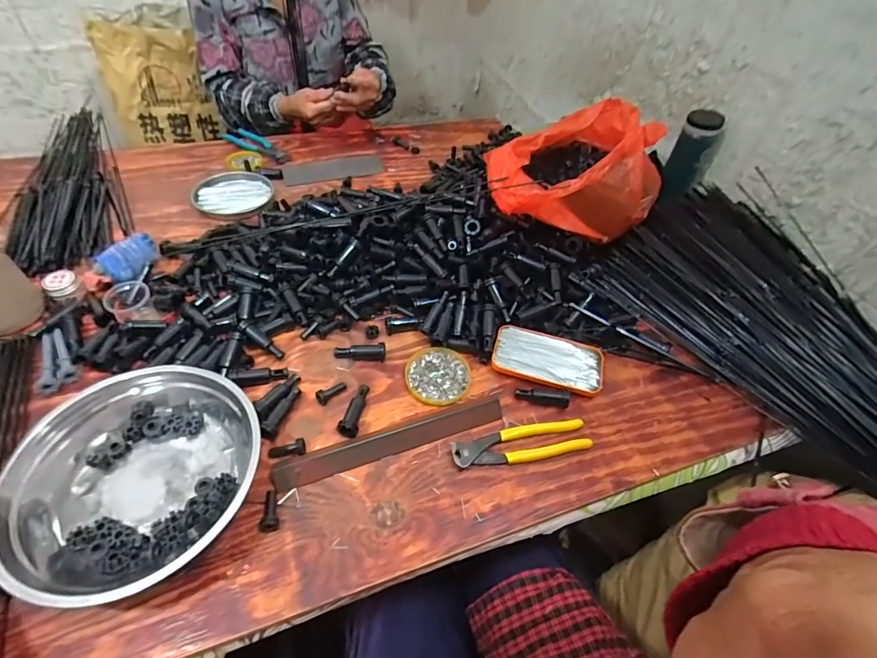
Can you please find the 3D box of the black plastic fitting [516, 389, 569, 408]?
[{"bbox_3d":[0.132,0.086,0.549,0.067,0.016,0.018,4,48,14],"label":"black plastic fitting"}]

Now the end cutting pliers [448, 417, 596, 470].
[{"bbox_3d":[0.097,0.132,0.505,0.163,0.018,0.039,-7,51,-11],"label":"end cutting pliers"}]

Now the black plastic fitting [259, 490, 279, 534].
[{"bbox_3d":[-0.170,0.184,0.437,0.017,0.020,0.043,-8,39,-12],"label":"black plastic fitting"}]

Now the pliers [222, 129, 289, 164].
[{"bbox_3d":[-0.379,-0.383,0.912,0.160,0.024,0.057,28,52,17],"label":"pliers"}]

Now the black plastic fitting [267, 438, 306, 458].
[{"bbox_3d":[-0.168,0.132,0.481,0.041,0.013,0.018,-6,51,-10],"label":"black plastic fitting"}]

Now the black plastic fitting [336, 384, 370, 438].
[{"bbox_3d":[-0.099,0.092,0.515,0.021,0.018,0.072,10,50,3],"label":"black plastic fitting"}]

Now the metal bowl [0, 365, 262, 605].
[{"bbox_3d":[-0.286,0.144,0.423,0.219,0.066,0.199,-33,60,-28],"label":"metal bowl"}]

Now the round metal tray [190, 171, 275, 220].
[{"bbox_3d":[-0.373,-0.243,0.787,0.135,0.022,0.135,3,50,-3],"label":"round metal tray"}]

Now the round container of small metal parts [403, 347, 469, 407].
[{"bbox_3d":[0.000,0.060,0.564,0.081,0.007,0.088,3,50,-3],"label":"round container of small metal parts"}]

